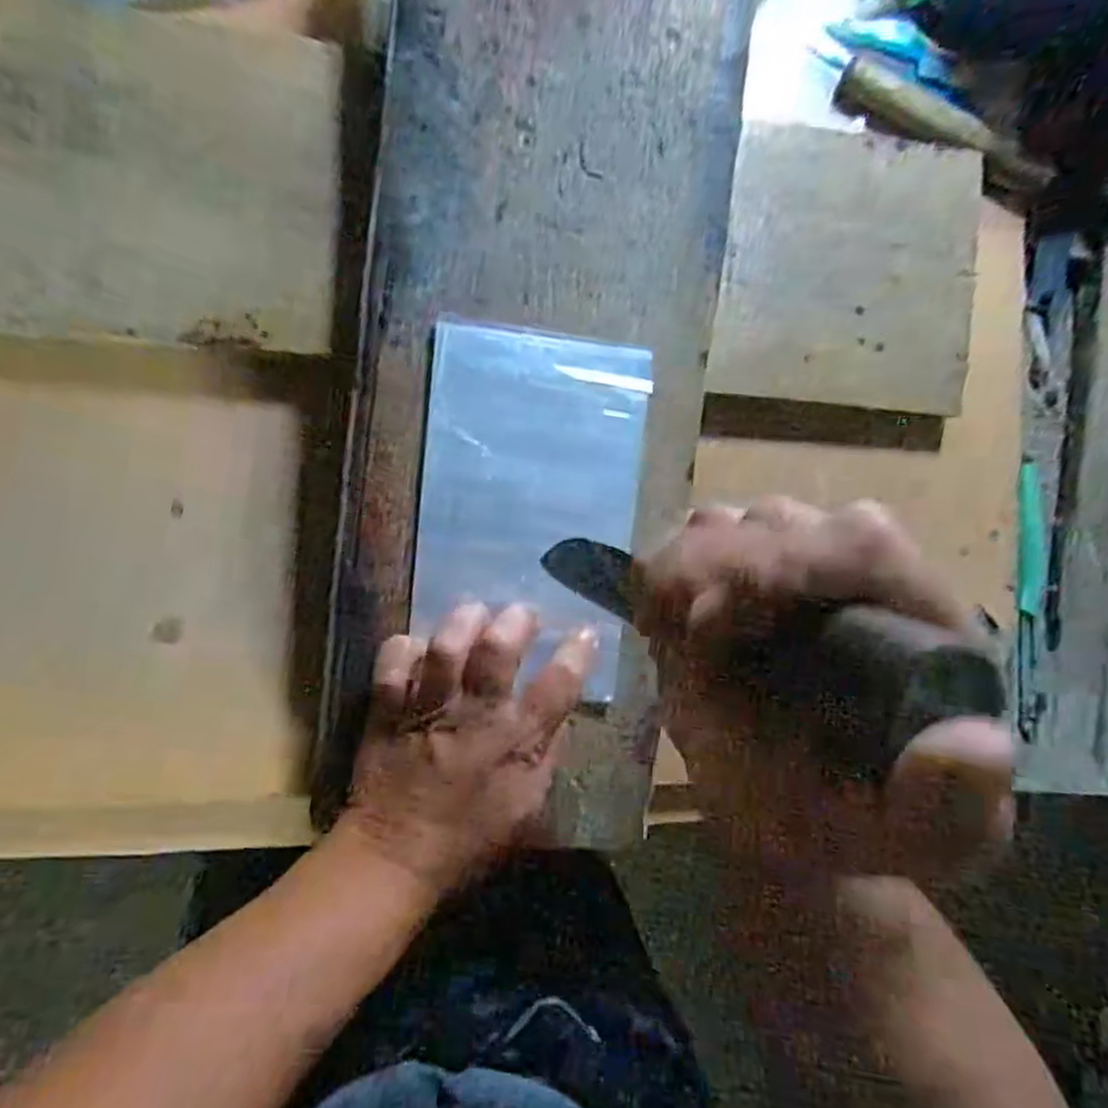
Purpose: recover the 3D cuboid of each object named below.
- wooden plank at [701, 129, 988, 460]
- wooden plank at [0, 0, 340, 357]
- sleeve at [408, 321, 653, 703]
[{"bbox_3d":[0.173,-0.156,0.446,0.164,0.029,0.182,5,92,-9],"label":"wooden plank"},{"bbox_3d":[-0.269,-0.193,0.358,0.312,0.028,0.168,2,93,-9],"label":"wooden plank"},{"bbox_3d":[-0.012,-0.025,0.380,0.109,0.008,0.172,6,93,-7],"label":"sleeve"}]

